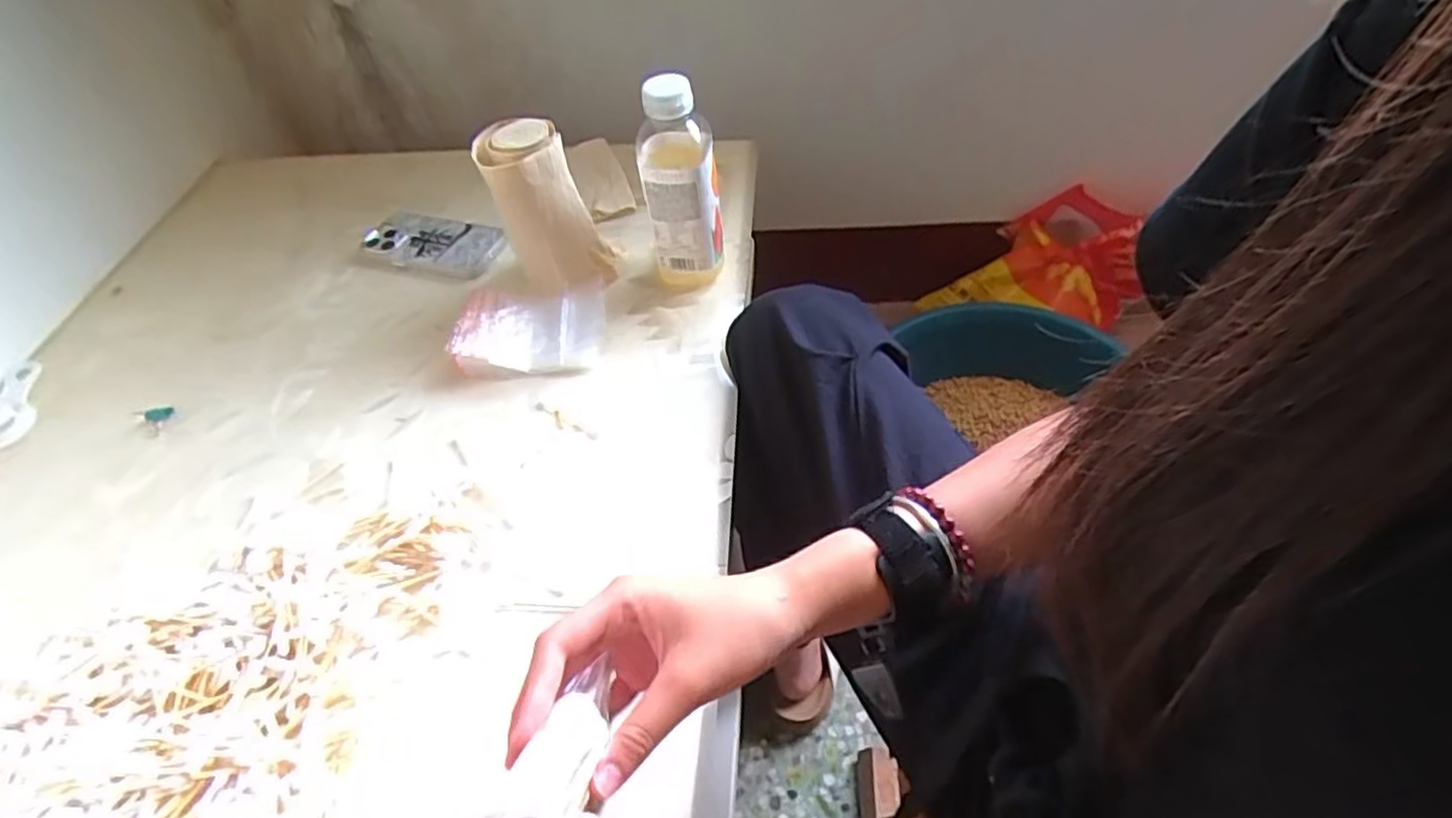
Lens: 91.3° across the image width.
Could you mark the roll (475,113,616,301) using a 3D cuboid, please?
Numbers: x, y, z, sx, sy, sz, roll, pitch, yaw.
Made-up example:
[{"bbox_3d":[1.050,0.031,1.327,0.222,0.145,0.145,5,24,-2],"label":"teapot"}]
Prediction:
[{"bbox_3d":[-0.157,-0.168,0.626,0.075,0.147,0.073,-24,53,-14],"label":"roll"}]

